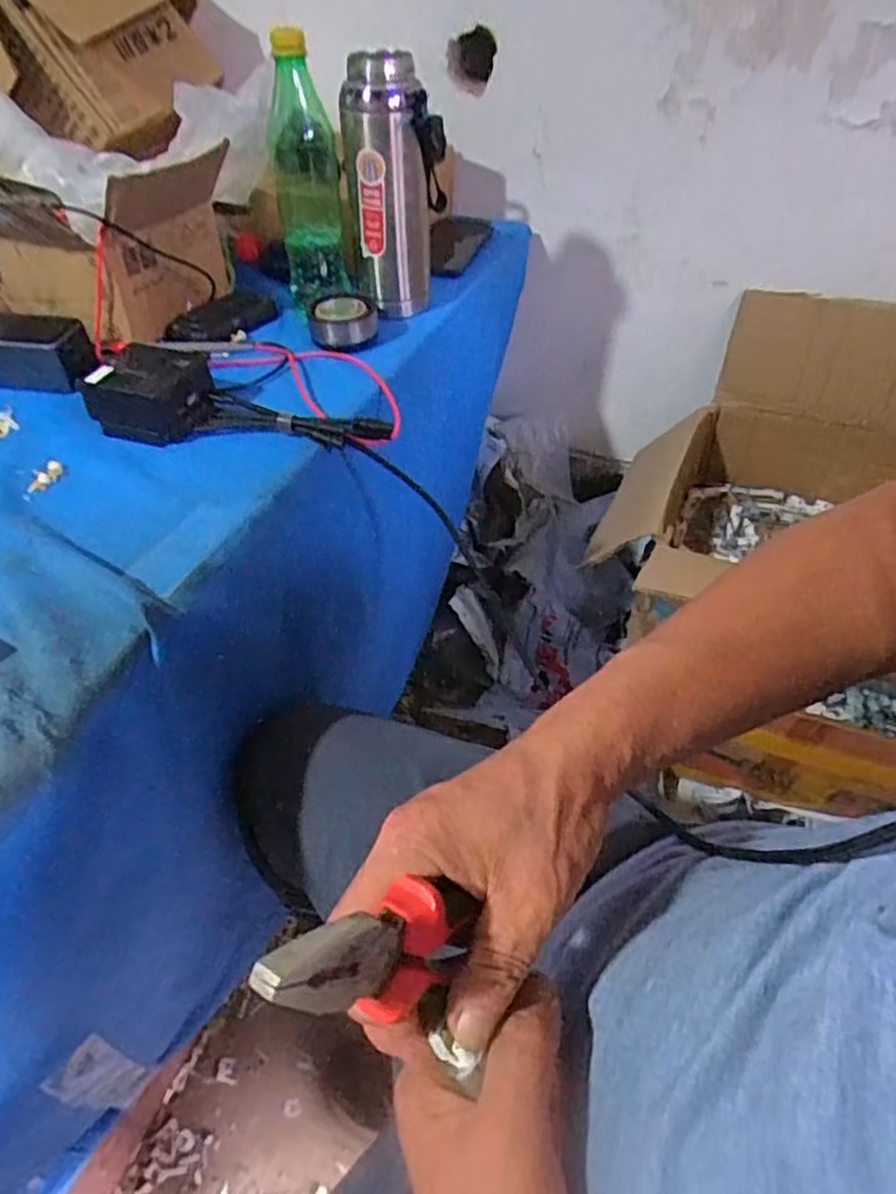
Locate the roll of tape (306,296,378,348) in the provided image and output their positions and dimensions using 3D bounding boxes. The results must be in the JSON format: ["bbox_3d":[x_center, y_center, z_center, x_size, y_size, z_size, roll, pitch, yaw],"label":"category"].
[{"bbox_3d":[-0.104,-0.273,0.706,0.065,0.024,0.074,-4,45,-3],"label":"roll of tape"}]

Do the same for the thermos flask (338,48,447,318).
[{"bbox_3d":[-0.054,-0.397,0.697,0.079,0.208,0.081,24,50,23],"label":"thermos flask"}]

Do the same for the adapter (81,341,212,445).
[{"bbox_3d":[-0.244,-0.170,0.593,0.085,0.049,0.073,14,47,15],"label":"adapter"}]

